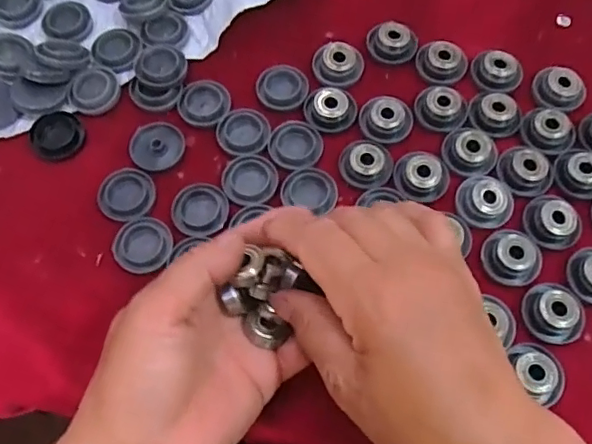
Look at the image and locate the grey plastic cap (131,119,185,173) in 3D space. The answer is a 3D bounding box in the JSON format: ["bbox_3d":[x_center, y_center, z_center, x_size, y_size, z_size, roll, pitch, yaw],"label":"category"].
[{"bbox_3d":[-0.088,-0.048,0.353,0.033,0.004,0.033,0,70,-1],"label":"grey plastic cap"}]

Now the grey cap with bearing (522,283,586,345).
[{"bbox_3d":[0.142,0.049,0.309,0.032,0.014,0.029,9,70,2],"label":"grey cap with bearing"}]

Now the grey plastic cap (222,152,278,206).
[{"bbox_3d":[-0.028,-0.027,0.342,0.031,0.004,0.035,-14,66,-8],"label":"grey plastic cap"}]

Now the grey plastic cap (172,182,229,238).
[{"bbox_3d":[-0.057,-0.008,0.334,0.031,0.009,0.031,0,70,-1],"label":"grey plastic cap"}]

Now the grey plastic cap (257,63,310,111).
[{"bbox_3d":[-0.009,-0.090,0.371,0.032,0.004,0.032,9,65,3],"label":"grey plastic cap"}]

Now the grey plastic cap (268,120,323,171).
[{"bbox_3d":[0.000,-0.048,0.354,0.033,0.004,0.034,0,70,-1],"label":"grey plastic cap"}]

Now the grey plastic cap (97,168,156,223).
[{"bbox_3d":[-0.101,-0.017,0.339,0.031,0.004,0.033,0,70,-1],"label":"grey plastic cap"}]

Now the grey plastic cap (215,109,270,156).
[{"bbox_3d":[-0.033,-0.058,0.356,0.032,0.004,0.031,0,70,-1],"label":"grey plastic cap"}]

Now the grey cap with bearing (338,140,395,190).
[{"bbox_3d":[0.044,-0.036,0.346,0.031,0.009,0.030,0,70,-1],"label":"grey cap with bearing"}]

